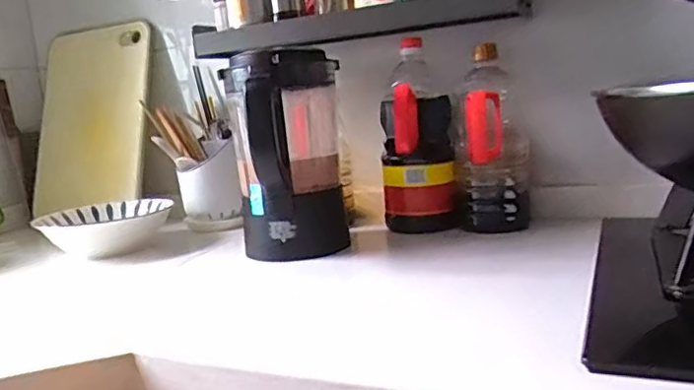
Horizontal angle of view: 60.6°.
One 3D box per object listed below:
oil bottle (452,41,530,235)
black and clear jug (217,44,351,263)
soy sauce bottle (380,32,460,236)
[{"bbox_3d":[0.201,-0.072,0.826,0.105,0.239,0.128,-3,10,12],"label":"oil bottle"},{"bbox_3d":[-0.072,-0.047,0.770,0.145,0.253,0.140,-7,10,-7],"label":"black and clear jug"},{"bbox_3d":[0.100,-0.086,0.870,0.103,0.266,0.115,-4,10,7],"label":"soy sauce bottle"}]

